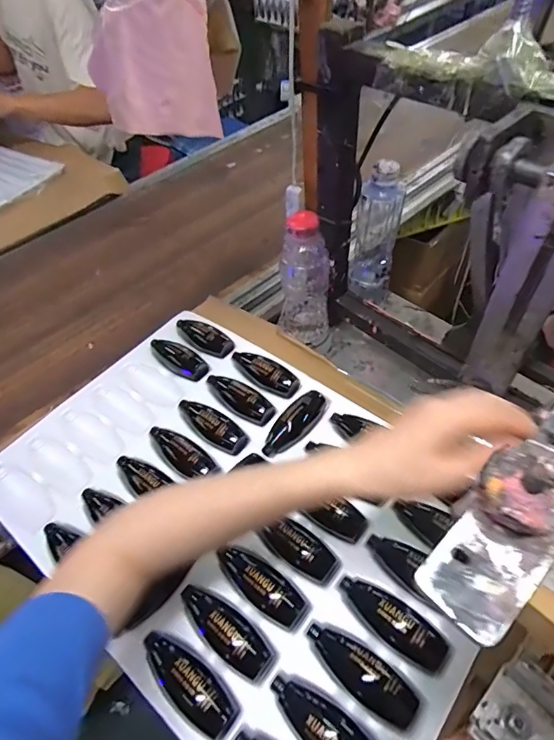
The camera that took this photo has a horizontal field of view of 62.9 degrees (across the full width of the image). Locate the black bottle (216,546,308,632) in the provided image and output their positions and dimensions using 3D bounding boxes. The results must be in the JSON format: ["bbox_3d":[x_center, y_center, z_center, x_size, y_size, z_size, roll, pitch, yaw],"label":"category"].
[{"bbox_3d":[-0.017,0.202,0.435,0.094,0.024,0.036,31,61,26],"label":"black bottle"}]

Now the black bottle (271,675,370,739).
[{"bbox_3d":[0.039,0.288,0.366,0.100,0.031,0.036,32,61,26],"label":"black bottle"}]

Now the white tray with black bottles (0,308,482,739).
[{"bbox_3d":[-0.050,0.145,0.509,0.538,0.056,0.363,31,61,26],"label":"white tray with black bottles"}]

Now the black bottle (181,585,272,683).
[{"bbox_3d":[-0.050,0.232,0.415,0.100,0.026,0.035,34,62,27],"label":"black bottle"}]

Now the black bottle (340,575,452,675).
[{"bbox_3d":[0.105,0.220,0.405,0.101,0.026,0.035,34,62,27],"label":"black bottle"}]

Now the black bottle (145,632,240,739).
[{"bbox_3d":[-0.080,0.275,0.401,0.102,0.038,0.037,33,62,27],"label":"black bottle"}]

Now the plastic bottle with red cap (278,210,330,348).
[{"bbox_3d":[0.035,-0.114,0.611,0.070,0.203,0.059,4,53,8],"label":"plastic bottle with red cap"}]

